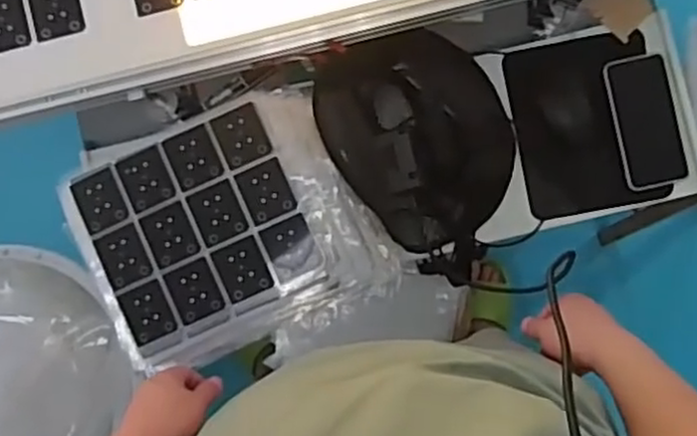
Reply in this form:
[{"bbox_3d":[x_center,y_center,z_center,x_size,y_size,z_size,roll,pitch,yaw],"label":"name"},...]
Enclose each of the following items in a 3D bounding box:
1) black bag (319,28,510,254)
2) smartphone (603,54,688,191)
[{"bbox_3d":[0.089,-0.100,0.862,0.207,0.079,0.252,-29,87,0],"label":"black bag"},{"bbox_3d":[0.374,-0.121,0.895,0.082,0.016,0.160,-11,89,-7],"label":"smartphone"}]

